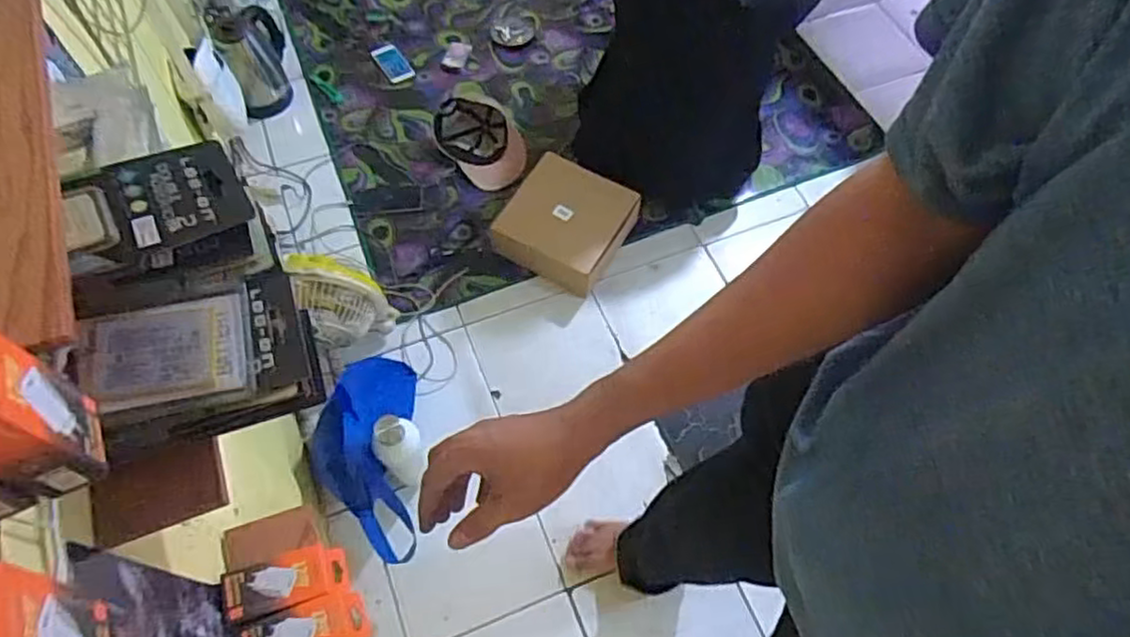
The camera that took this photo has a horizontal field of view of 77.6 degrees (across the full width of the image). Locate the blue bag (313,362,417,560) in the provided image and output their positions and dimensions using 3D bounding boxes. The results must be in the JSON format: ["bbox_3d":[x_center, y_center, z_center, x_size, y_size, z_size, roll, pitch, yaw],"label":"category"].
[{"bbox_3d":[-0.364,0.249,1.306,0.163,0.193,0.405,-7,62,-6],"label":"blue bag"}]

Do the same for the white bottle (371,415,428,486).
[{"bbox_3d":[-0.297,0.224,1.248,0.066,0.192,0.077,6,61,1],"label":"white bottle"}]

